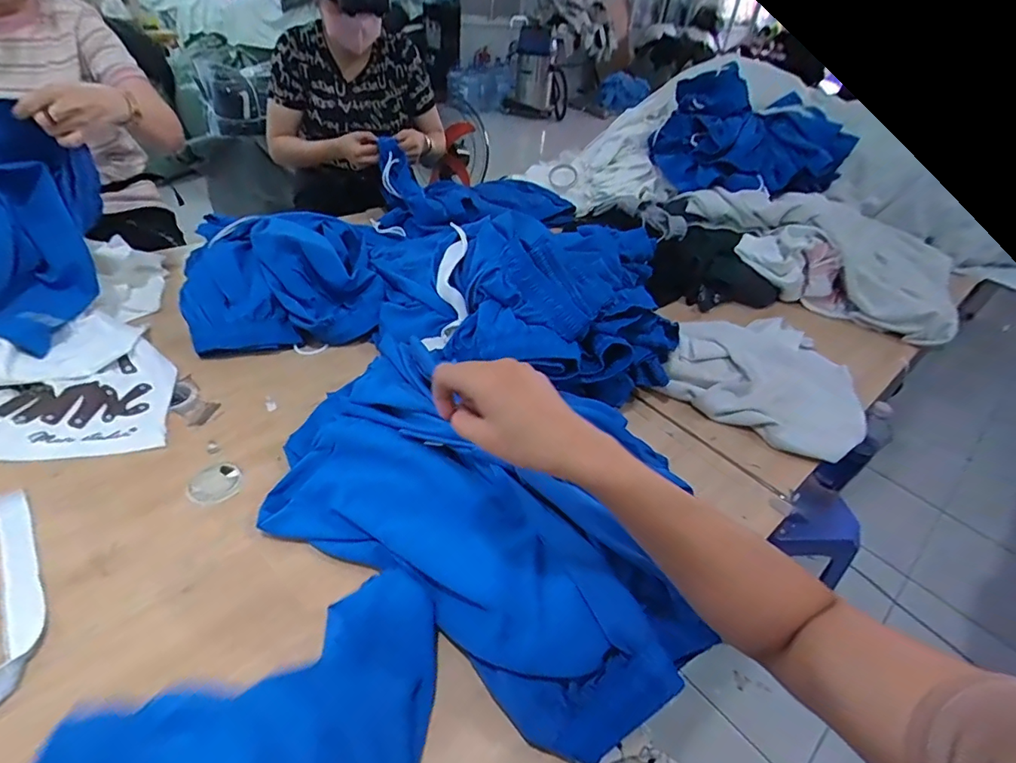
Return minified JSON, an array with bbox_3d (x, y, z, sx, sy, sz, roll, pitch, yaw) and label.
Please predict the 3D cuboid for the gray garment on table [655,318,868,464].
[{"bbox_3d":[0.460,-0.016,0.898,0.320,0.041,0.329,20,41,15],"label":"gray garment on table"}]

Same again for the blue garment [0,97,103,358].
[{"bbox_3d":[-0.778,-0.210,0.690,0.232,0.284,0.305,5,39,-4],"label":"blue garment"}]

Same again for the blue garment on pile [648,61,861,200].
[{"bbox_3d":[0.576,-0.606,1.251,0.278,0.227,0.444,-24,49,-32],"label":"blue garment on pile"}]

